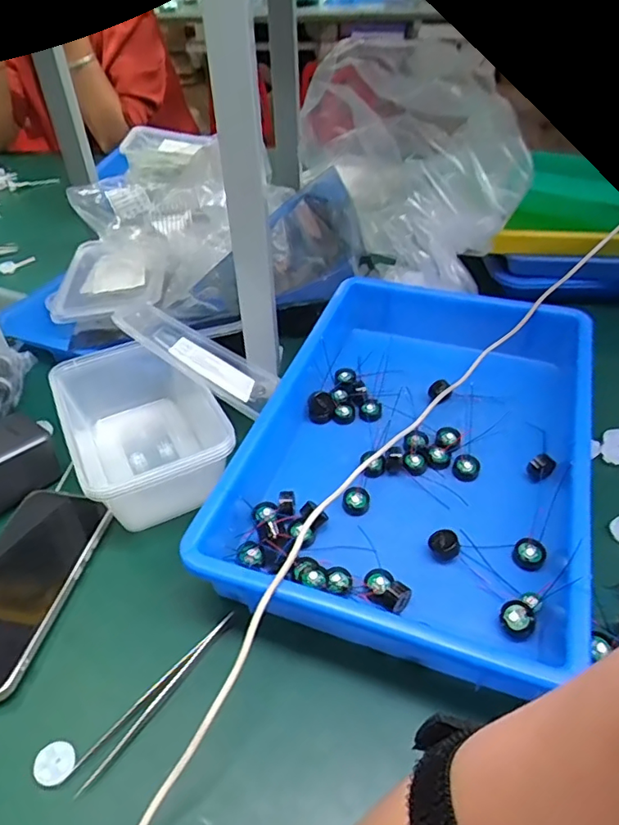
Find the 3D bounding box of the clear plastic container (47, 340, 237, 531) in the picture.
[{"bbox_3d":[-0.142,0.014,0.467,0.111,0.072,0.163,-22,45,-21],"label":"clear plastic container"}]

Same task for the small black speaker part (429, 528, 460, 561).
[{"bbox_3d":[0.098,0.098,0.399,0.019,0.015,0.020,-1,42,1],"label":"small black speaker part"}]

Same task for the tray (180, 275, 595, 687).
[{"bbox_3d":[0.091,0.017,0.455,0.243,0.068,0.372,13,44,16],"label":"tray"}]

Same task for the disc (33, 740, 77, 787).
[{"bbox_3d":[-0.143,0.197,0.309,0.021,0.004,0.020,9,53,-12],"label":"disc"}]

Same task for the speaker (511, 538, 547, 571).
[{"bbox_3d":[0.158,0.102,0.394,0.022,0.010,0.022,-1,42,1],"label":"speaker"}]

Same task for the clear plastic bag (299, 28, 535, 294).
[{"bbox_3d":[0.098,-0.268,0.589,0.112,0.198,0.266,-20,45,-19],"label":"clear plastic bag"}]

